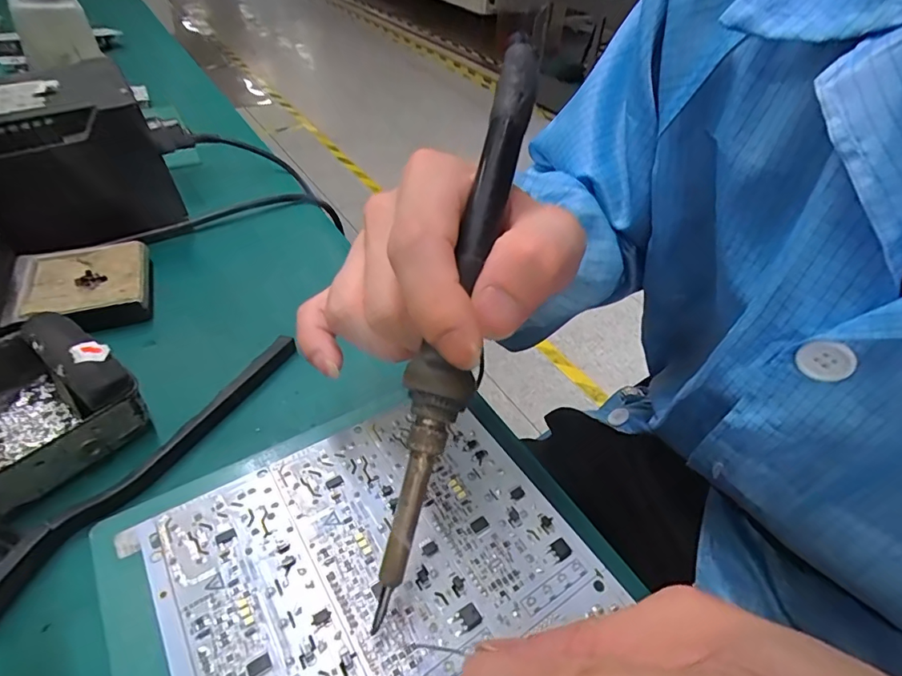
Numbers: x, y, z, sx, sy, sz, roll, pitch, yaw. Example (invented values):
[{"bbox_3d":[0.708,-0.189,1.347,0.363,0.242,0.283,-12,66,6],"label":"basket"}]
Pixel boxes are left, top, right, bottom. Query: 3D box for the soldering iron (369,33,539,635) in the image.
[{"bbox_3d":[0.003,-0.006,0.167,0.019,0.021,0.203,14,83,10],"label":"soldering iron"}]

